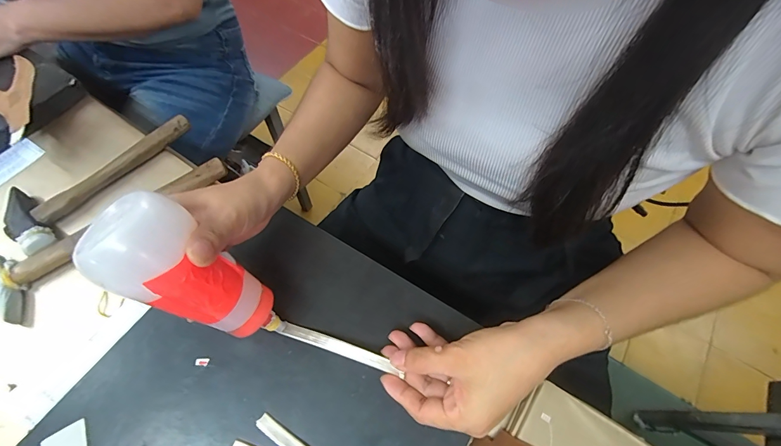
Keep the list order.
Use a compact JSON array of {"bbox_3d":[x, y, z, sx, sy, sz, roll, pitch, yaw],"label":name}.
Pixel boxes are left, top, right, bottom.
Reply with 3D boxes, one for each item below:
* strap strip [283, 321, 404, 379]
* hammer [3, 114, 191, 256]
[{"bbox_3d":[-0.044,0.108,0.310,0.108,0.010,0.013,13,63,20],"label":"strap strip"},{"bbox_3d":[-0.352,-0.069,0.420,0.092,0.026,0.211,27,66,12],"label":"hammer"}]

